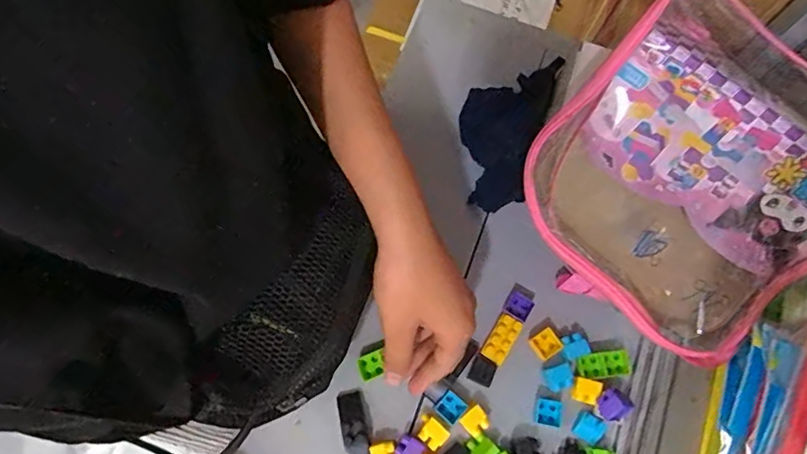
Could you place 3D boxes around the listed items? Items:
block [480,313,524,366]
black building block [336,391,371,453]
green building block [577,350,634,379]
[{"bbox_3d":[0.082,0.093,0.432,0.021,0.010,0.039,31,76,9],"label":"block"},{"bbox_3d":[-0.039,0.163,0.415,0.021,0.012,0.059,-11,74,-3],"label":"black building block"},{"bbox_3d":[0.165,0.113,0.427,0.042,0.011,0.020,-7,74,-2],"label":"green building block"}]

